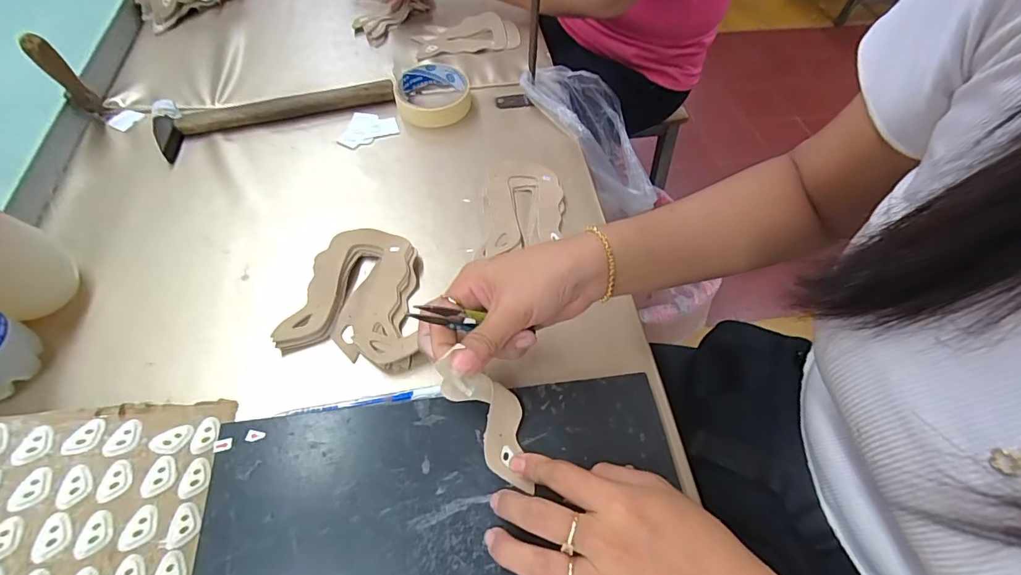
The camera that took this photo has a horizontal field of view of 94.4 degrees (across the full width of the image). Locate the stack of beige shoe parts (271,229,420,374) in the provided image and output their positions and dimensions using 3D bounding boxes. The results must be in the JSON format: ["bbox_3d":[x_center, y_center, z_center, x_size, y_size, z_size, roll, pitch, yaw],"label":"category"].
[{"bbox_3d":[-0.123,0.006,0.401,0.106,0.017,0.123,8,57,2],"label":"stack of beige shoe parts"}]

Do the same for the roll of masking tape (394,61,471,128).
[{"bbox_3d":[-0.089,-0.222,0.546,0.082,0.026,0.087,2,57,-2],"label":"roll of masking tape"}]

